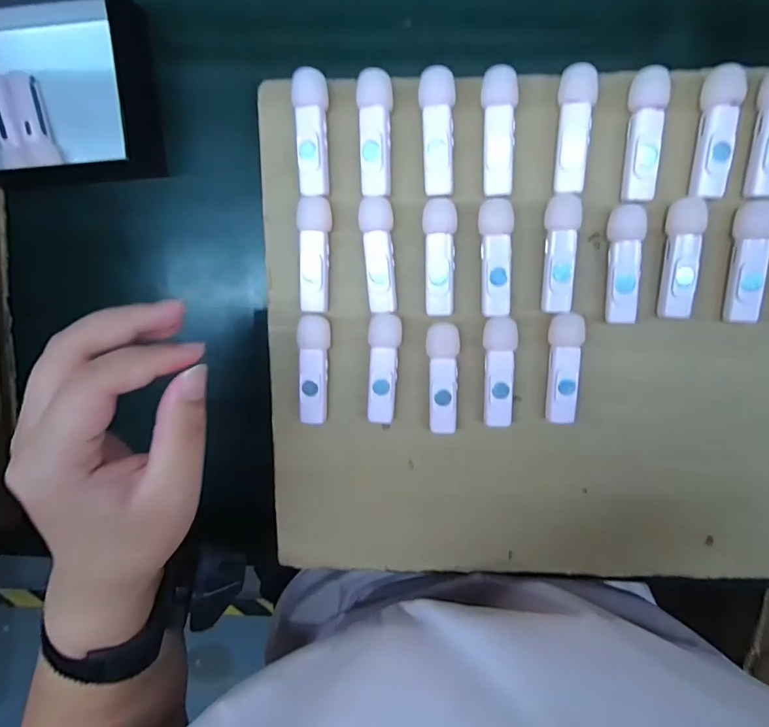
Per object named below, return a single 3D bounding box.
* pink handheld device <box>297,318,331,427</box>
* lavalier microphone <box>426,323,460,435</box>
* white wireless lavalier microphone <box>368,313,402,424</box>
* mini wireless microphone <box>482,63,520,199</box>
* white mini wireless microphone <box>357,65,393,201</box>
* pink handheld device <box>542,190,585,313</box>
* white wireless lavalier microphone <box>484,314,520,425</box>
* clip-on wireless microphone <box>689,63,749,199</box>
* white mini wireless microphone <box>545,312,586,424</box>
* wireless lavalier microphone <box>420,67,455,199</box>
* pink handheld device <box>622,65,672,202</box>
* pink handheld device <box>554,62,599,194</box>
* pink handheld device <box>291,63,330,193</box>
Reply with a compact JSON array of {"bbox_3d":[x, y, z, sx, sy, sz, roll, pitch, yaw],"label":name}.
[{"bbox_3d":[-0.042,0.004,0.289,0.018,0.019,0.064,1,92,2],"label":"pink handheld device"},{"bbox_3d":[0.034,0.009,0.287,0.018,0.019,0.064,1,92,2],"label":"lavalier microphone"},{"bbox_3d":[0.000,0.003,0.289,0.018,0.019,0.064,3,92,2],"label":"white wireless lavalier microphone"},{"bbox_3d":[0.063,-0.125,0.262,0.018,0.019,0.063,-2,92,2],"label":"mini wireless microphone"},{"bbox_3d":[-0.005,-0.126,0.265,0.018,0.016,0.063,0,92,2],"label":"white mini wireless microphone"},{"bbox_3d":[0.099,-0.062,0.270,0.018,0.011,0.064,4,92,2],"label":"pink handheld device"},{"bbox_3d":[0.068,0.005,0.285,0.019,0.018,0.063,-1,92,2],"label":"white wireless lavalier microphone"},{"bbox_3d":[0.178,-0.123,0.256,0.016,0.018,0.065,3,92,2],"label":"clip-on wireless microphone"},{"bbox_3d":[0.104,0.003,0.281,0.017,0.016,0.063,3,92,2],"label":"white mini wireless microphone"},{"bbox_3d":[0.029,-0.126,0.262,0.018,0.014,0.063,-1,92,2],"label":"wireless lavalier microphone"},{"bbox_3d":[0.140,-0.122,0.259,0.016,0.017,0.065,1,92,2],"label":"pink handheld device"},{"bbox_3d":[0.102,-0.126,0.262,0.018,0.020,0.062,4,92,2],"label":"pink handheld device"},{"bbox_3d":[-0.040,-0.126,0.266,0.018,0.019,0.064,1,92,2],"label":"pink handheld device"}]

